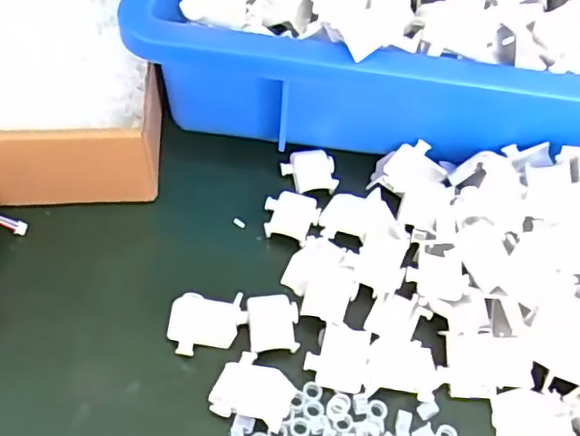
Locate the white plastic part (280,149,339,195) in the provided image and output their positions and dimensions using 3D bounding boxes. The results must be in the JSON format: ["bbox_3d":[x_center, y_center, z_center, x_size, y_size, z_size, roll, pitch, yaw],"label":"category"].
[{"bbox_3d":[0.011,-0.026,0.343,0.030,0.007,0.026,-3,56,-7],"label":"white plastic part"}]

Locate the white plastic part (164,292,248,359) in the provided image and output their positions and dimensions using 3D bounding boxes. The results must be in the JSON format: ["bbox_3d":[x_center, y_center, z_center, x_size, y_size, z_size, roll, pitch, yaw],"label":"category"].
[{"bbox_3d":[-0.039,0.048,0.281,0.035,0.009,0.029,8,56,1],"label":"white plastic part"}]

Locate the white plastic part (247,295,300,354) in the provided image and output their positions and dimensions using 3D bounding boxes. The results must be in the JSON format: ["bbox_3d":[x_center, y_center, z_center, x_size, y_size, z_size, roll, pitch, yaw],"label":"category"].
[{"bbox_3d":[-0.008,0.048,0.284,0.023,0.004,0.028,-2,56,-6],"label":"white plastic part"}]

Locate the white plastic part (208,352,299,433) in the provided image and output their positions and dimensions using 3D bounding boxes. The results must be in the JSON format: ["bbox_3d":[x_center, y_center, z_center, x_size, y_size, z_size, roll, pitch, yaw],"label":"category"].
[{"bbox_3d":[-0.015,0.076,0.266,0.034,0.004,0.028,17,56,7],"label":"white plastic part"}]

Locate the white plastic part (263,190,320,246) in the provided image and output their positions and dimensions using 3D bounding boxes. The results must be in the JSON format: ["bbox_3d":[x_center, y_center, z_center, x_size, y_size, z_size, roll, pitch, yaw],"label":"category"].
[{"bbox_3d":[0.001,0.000,0.324,0.028,0.005,0.030,9,56,2],"label":"white plastic part"}]

